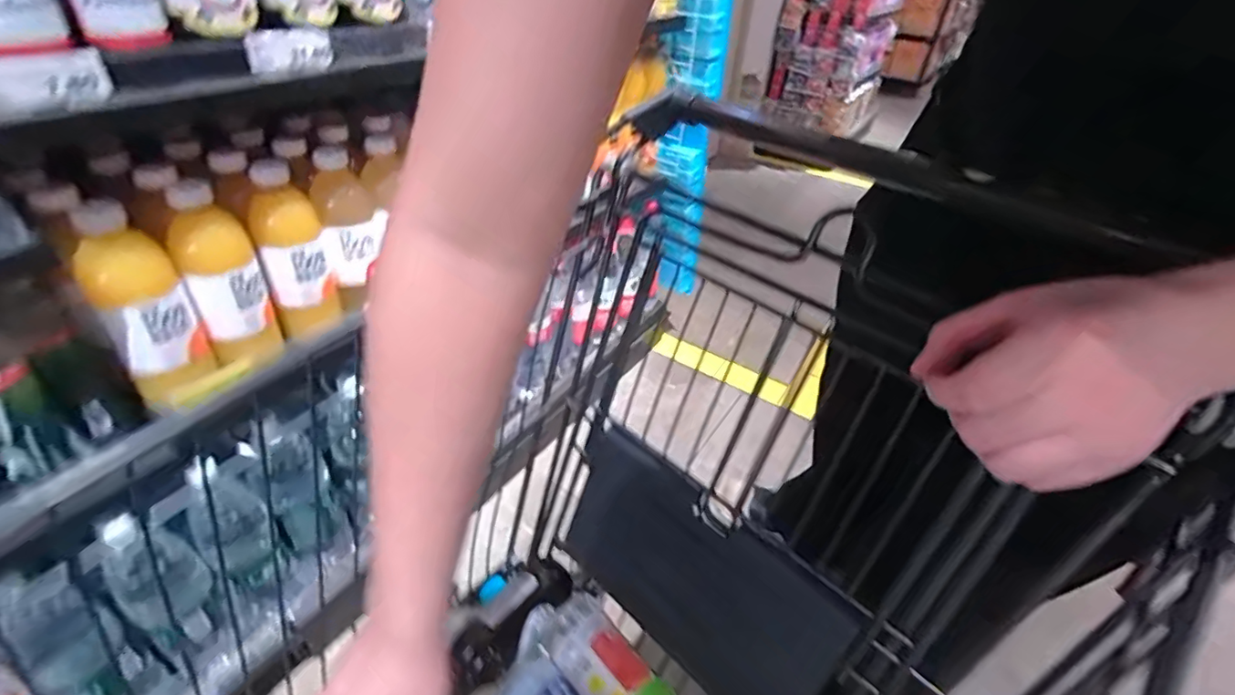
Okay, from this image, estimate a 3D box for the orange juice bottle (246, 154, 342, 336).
[{"bbox_3d":[-0.429,-0.127,0.724,0.074,0.220,0.084,-15,42,-24],"label":"orange juice bottle"}]

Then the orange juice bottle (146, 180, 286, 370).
[{"bbox_3d":[-0.475,-0.083,0.662,0.082,0.210,0.078,-23,46,-31],"label":"orange juice bottle"}]

